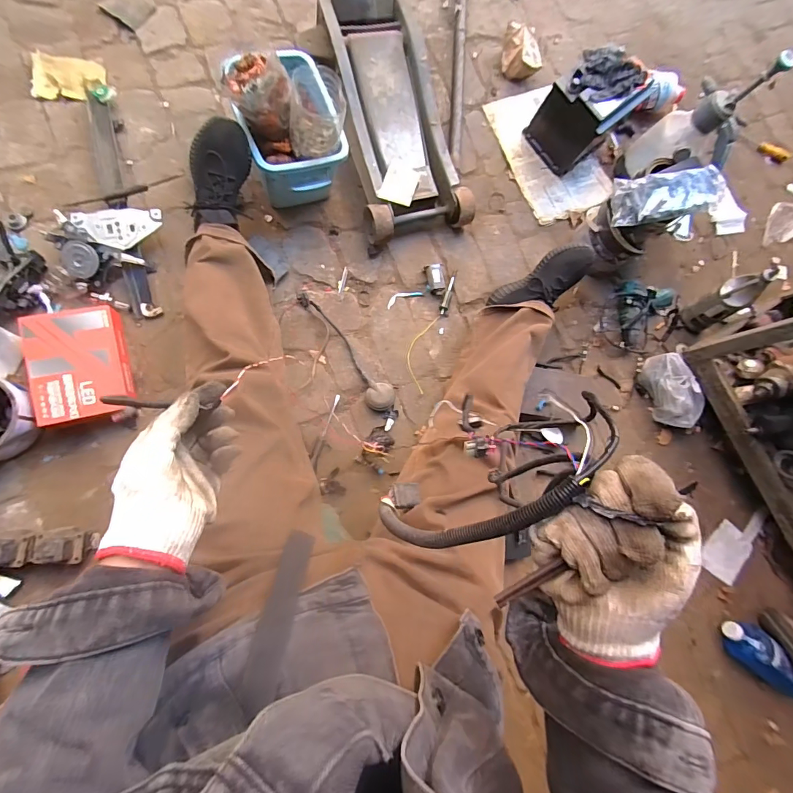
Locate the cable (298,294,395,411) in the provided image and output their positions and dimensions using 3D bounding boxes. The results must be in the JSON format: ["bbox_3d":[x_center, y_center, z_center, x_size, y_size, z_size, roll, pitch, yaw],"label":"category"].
[{"bbox_3d":[-0.110,-0.105,0.921,0.063,0.046,0.324,-34,90,-13],"label":"cable"}]

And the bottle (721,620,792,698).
[{"bbox_3d":[0.934,0.660,1.025,0.270,0.094,0.094,40,77,-5],"label":"bottle"}]

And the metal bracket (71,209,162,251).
[{"bbox_3d":[-0.548,-0.335,0.815,0.153,0.018,0.079,-10,87,-17],"label":"metal bracket"}]

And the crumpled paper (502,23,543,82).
[{"bbox_3d":[0.334,-0.910,1.093,0.098,0.071,0.102,3,83,-10],"label":"crumpled paper"}]

